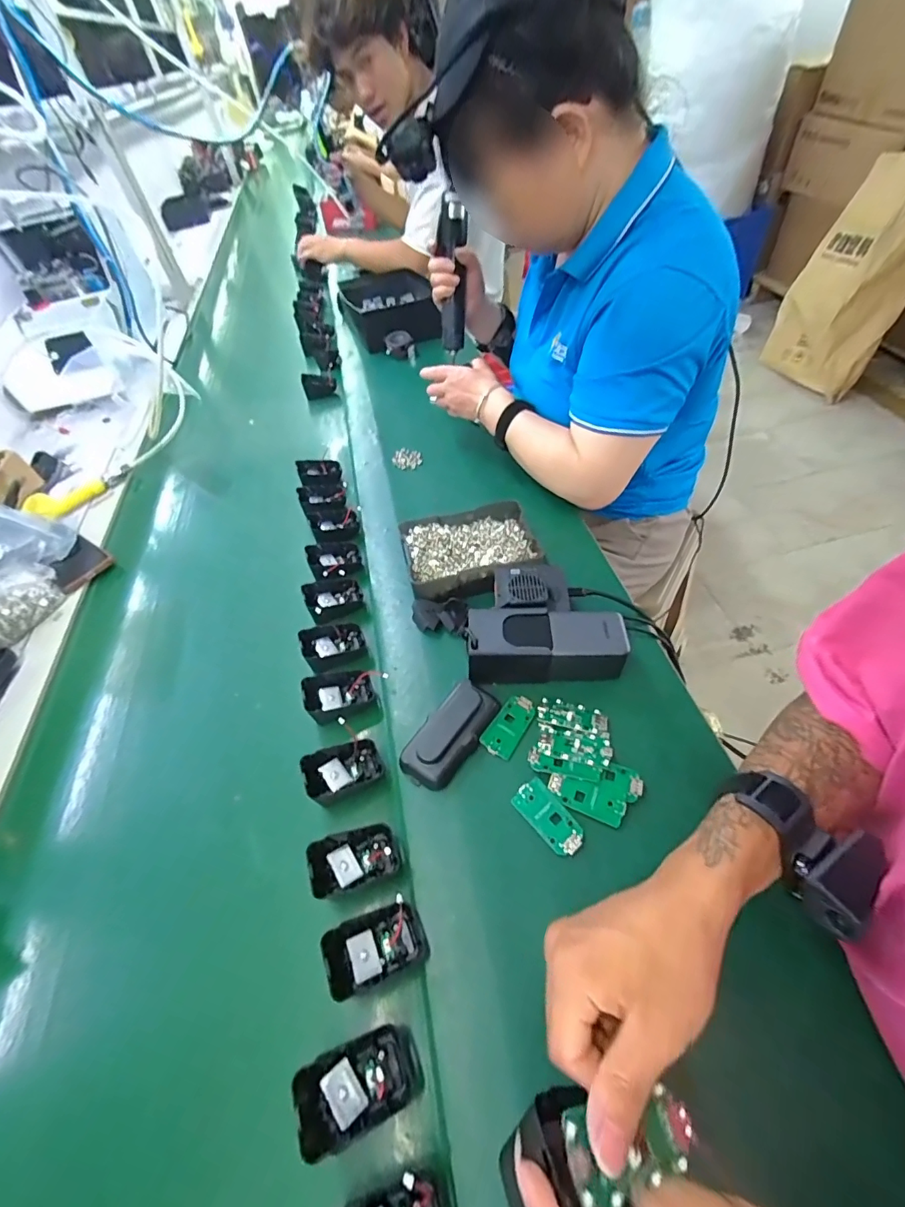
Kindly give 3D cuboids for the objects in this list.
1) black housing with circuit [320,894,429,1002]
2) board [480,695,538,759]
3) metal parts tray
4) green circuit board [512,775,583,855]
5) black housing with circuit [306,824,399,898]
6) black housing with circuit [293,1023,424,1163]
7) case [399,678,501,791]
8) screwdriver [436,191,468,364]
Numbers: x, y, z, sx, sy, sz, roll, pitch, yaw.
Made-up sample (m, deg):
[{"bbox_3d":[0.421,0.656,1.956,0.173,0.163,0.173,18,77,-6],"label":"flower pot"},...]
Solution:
[{"bbox_3d":[-0.056,0.248,0.347,0.068,0.033,0.046,-21,54,-16],"label":"black housing with circuit"},{"bbox_3d":[0.055,0.116,0.459,0.032,0.005,0.064,27,56,20],"label":"board"},{"bbox_3d":[0.021,-0.062,0.599,0.157,0.047,0.124,-12,52,-10],"label":"metal parts tray"},{"bbox_3d":[0.081,0.179,0.402,0.031,0.004,0.064,-32,58,-23],"label":"green circuit board"},{"bbox_3d":[-0.079,0.207,0.388,0.068,0.027,0.043,-16,53,-12],"label":"black housing with circuit"},{"bbox_3d":[-0.059,0.305,0.306,0.079,0.018,0.044,3,36,-32],"label":"black housing with circuit"},{"bbox_3d":[-0.001,0.122,0.452,0.053,0.027,0.104,25,56,19],"label":"case"},{"bbox_3d":[0.002,-0.476,0.707,0.036,0.195,0.032,-1,28,-1],"label":"screwdriver"}]

